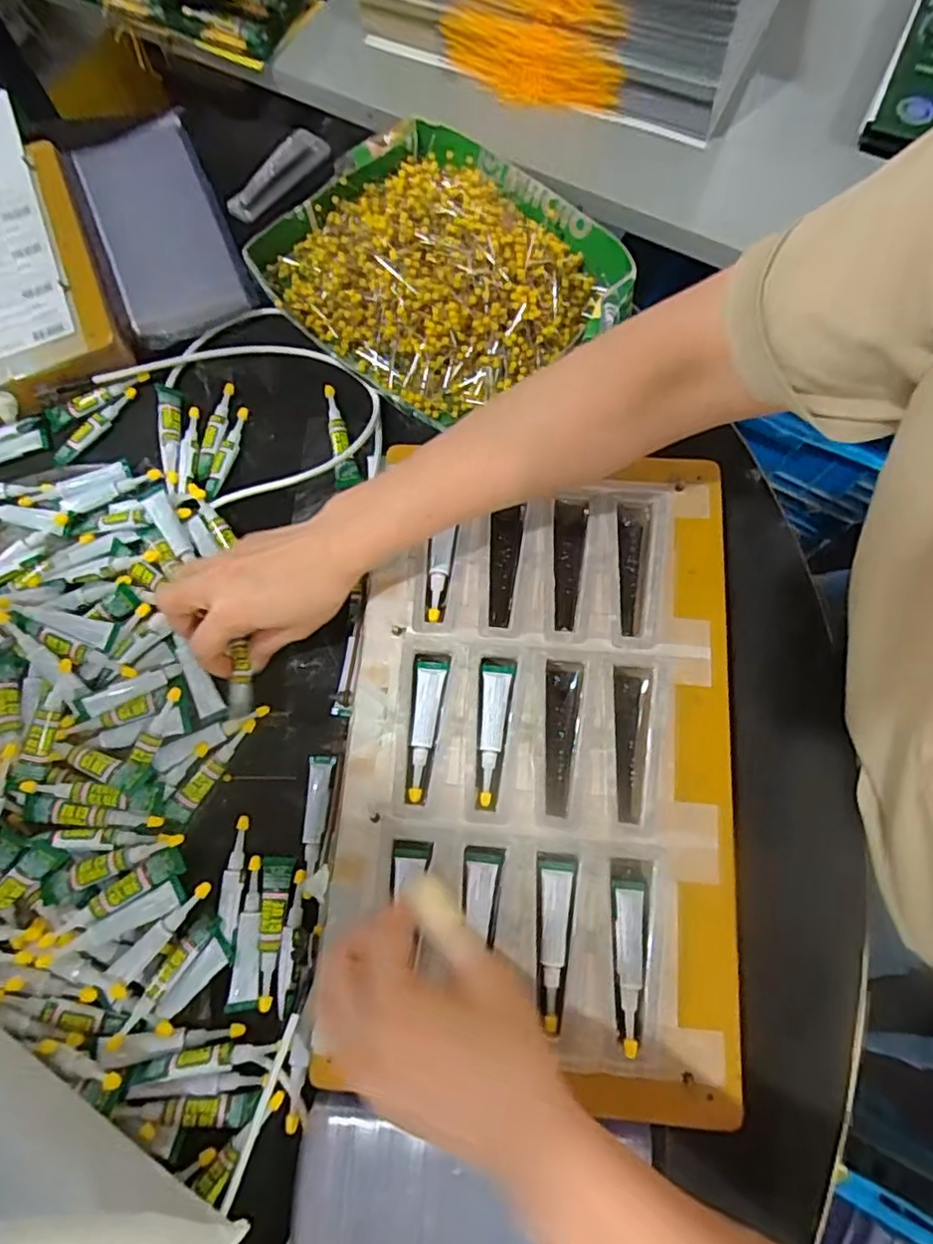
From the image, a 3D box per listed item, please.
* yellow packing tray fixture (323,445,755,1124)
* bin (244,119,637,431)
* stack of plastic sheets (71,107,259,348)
[{"bbox_3d":[0.043,0.071,0.390,0.226,0.037,0.358,4,74,3],"label":"yellow packing tray fixture"},{"bbox_3d":[-0.016,-0.276,0.492,0.230,0.044,0.259,-40,76,-9],"label":"bin"},{"bbox_3d":[-0.252,-0.329,0.519,0.095,0.028,0.220,-23,74,-5],"label":"stack of plastic sheets"}]

